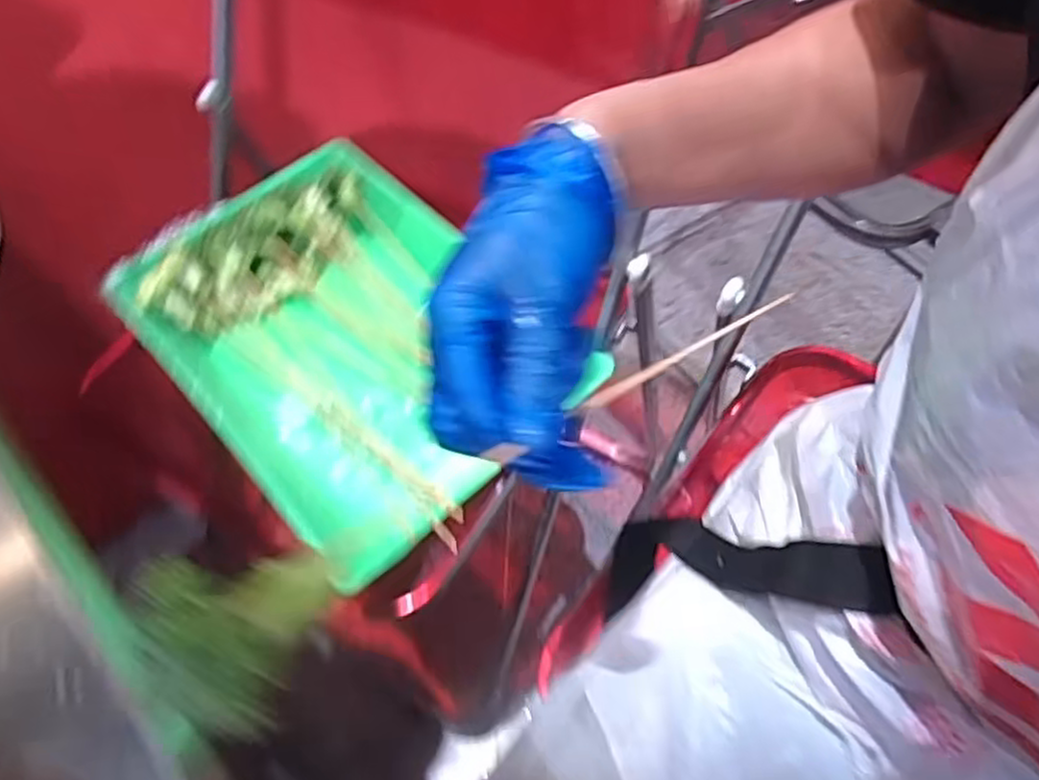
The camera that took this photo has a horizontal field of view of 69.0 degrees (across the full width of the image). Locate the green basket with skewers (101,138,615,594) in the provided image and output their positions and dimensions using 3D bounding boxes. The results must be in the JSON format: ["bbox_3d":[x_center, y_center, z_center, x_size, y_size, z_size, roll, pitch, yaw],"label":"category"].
[{"bbox_3d":[-0.152,-0.052,0.652,0.269,0.083,0.366,-39,62,-19],"label":"green basket with skewers"}]

